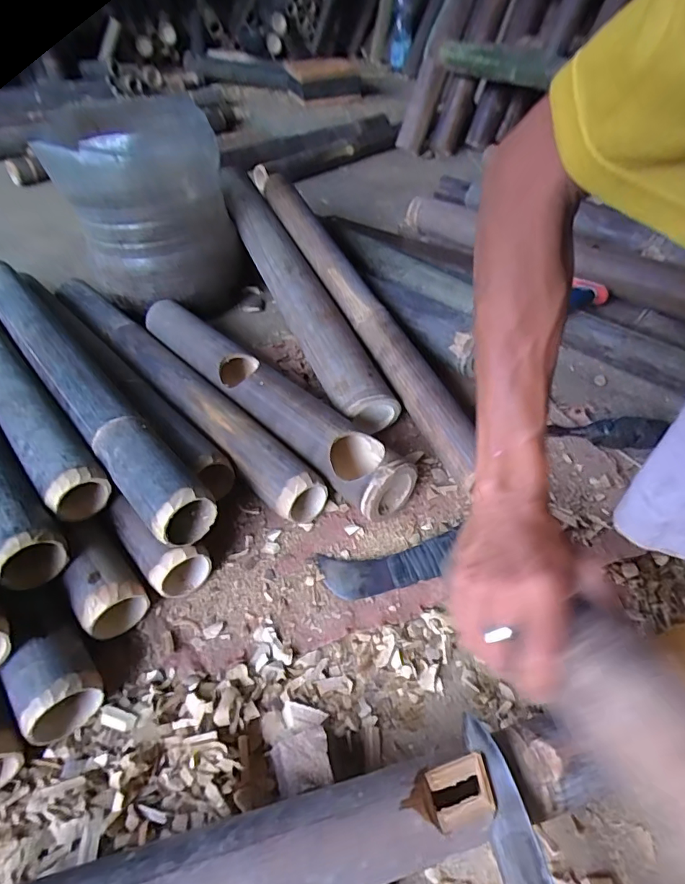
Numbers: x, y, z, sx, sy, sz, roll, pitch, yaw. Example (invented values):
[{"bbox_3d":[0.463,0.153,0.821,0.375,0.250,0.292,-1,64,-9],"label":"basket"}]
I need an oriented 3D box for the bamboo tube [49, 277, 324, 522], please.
[{"bbox_3d":[-0.262,-0.111,0.685,0.063,0.064,0.677,-34,55,-26],"label":"bamboo tube"}]

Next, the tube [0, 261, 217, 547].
[{"bbox_3d":[-0.355,-0.101,0.615,0.067,0.065,0.656,-34,54,-26],"label":"tube"}]

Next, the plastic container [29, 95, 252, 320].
[{"bbox_3d":[-0.292,-0.362,0.778,0.202,0.251,0.216,19,50,18],"label":"plastic container"}]

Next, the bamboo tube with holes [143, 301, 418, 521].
[{"bbox_3d":[-0.117,-0.074,0.628,0.070,0.062,0.500,-35,55,-28],"label":"bamboo tube with holes"}]

